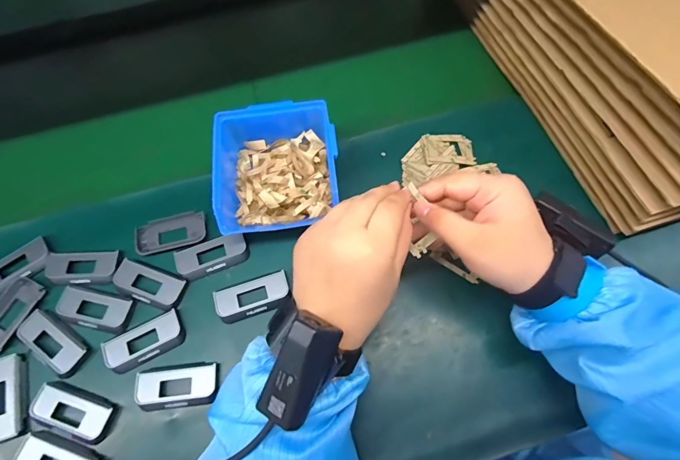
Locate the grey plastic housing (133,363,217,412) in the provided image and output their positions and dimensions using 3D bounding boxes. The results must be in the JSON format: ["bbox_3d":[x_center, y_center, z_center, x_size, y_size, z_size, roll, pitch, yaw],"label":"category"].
[{"bbox_3d":[-0.154,0.149,0.346,0.077,0.016,0.036,-7,66,0],"label":"grey plastic housing"}]

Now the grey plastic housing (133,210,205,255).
[{"bbox_3d":[-0.185,0.003,0.402,0.076,0.007,0.041,-13,66,-3],"label":"grey plastic housing"}]

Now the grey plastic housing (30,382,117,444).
[{"bbox_3d":[-0.250,0.168,0.342,0.076,0.013,0.035,18,68,10],"label":"grey plastic housing"}]

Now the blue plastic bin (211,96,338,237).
[{"bbox_3d":[-0.065,-0.065,0.396,0.126,0.061,0.140,-7,66,0],"label":"blue plastic bin"}]

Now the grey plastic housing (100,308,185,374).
[{"bbox_3d":[-0.193,0.112,0.362,0.076,0.011,0.036,-25,67,-9],"label":"grey plastic housing"}]

